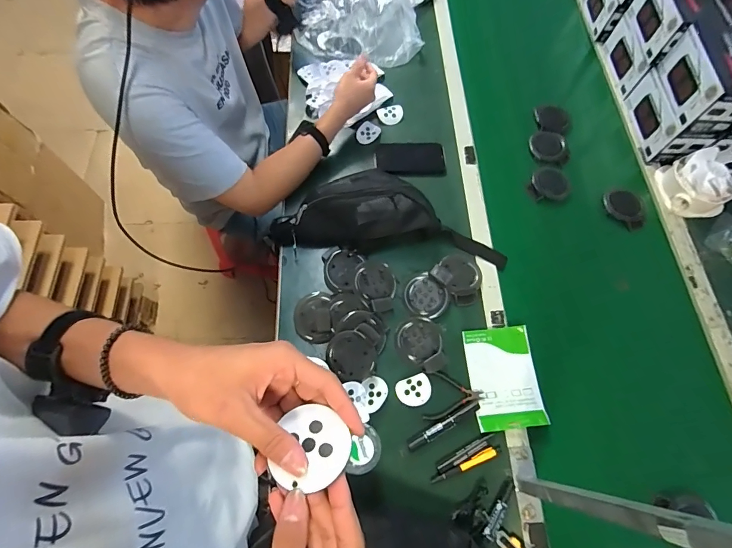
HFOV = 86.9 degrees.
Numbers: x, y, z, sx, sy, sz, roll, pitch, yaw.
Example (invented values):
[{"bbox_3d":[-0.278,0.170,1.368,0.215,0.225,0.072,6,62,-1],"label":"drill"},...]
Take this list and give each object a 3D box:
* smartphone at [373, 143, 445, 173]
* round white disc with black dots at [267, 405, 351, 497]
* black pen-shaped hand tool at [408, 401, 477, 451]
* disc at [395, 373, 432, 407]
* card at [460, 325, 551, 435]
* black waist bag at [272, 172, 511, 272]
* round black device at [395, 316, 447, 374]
[{"bbox_3d":[0.097,-0.265,0.873,0.155,0.015,0.077,-1,66,-3],"label":"smartphone"},{"bbox_3d":[-0.039,0.128,0.287,0.054,0.004,0.057,-3,51,4],"label":"round white disc with black dots"},{"bbox_3d":[0.133,0.256,0.653,0.138,0.009,0.020,-28,70,-14],"label":"black pen-shaped hand tool"},{"bbox_3d":[0.085,0.206,0.677,0.061,0.006,0.049,-16,68,-9],"label":"disc"},{"bbox_3d":[0.245,0.182,0.684,0.114,0.020,0.172,-3,66,-4],"label":"card"},{"bbox_3d":[0.058,-0.114,0.755,0.466,0.088,0.169,10,66,2],"label":"black waist bag"},{"bbox_3d":[0.102,0.129,0.701,0.079,0.015,0.100,-15,68,-9],"label":"round black device"}]

